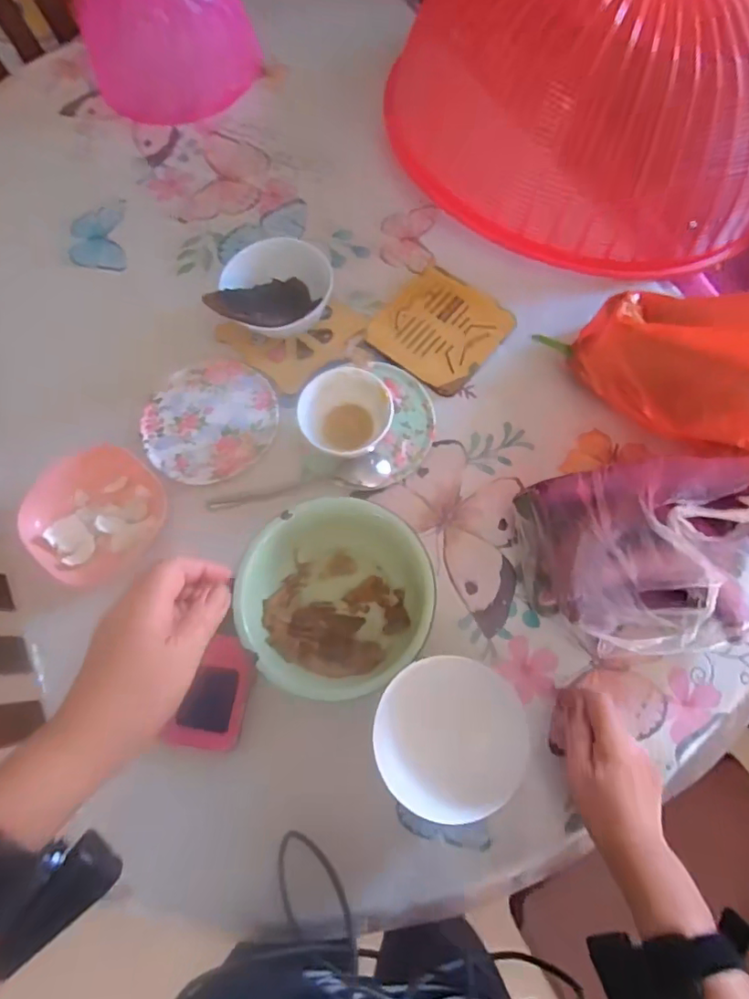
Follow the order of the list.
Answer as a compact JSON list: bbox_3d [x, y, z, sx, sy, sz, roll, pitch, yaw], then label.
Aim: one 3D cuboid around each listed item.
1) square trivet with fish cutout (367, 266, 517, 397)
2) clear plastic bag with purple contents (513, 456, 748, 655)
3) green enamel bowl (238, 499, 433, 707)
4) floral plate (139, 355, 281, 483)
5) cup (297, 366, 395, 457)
[{"bbox_3d":[0.080,-0.207,0.653,0.135,0.007,0.140,39,77,15],"label":"square trivet with fish cutout"},{"bbox_3d":[0.262,0.051,0.503,0.229,0.135,0.170,-5,71,0],"label":"clear plastic bag with purple contents"},{"bbox_3d":[-0.039,0.097,0.540,0.182,0.073,0.180,1,66,-1],"label":"green enamel bowl"},{"bbox_3d":[-0.190,-0.097,0.626,0.151,0.012,0.157,-1,71,3],"label":"floral plate"},{"bbox_3d":[-0.031,-0.086,0.586,0.095,0.049,0.100,-1,71,3],"label":"cup"}]

